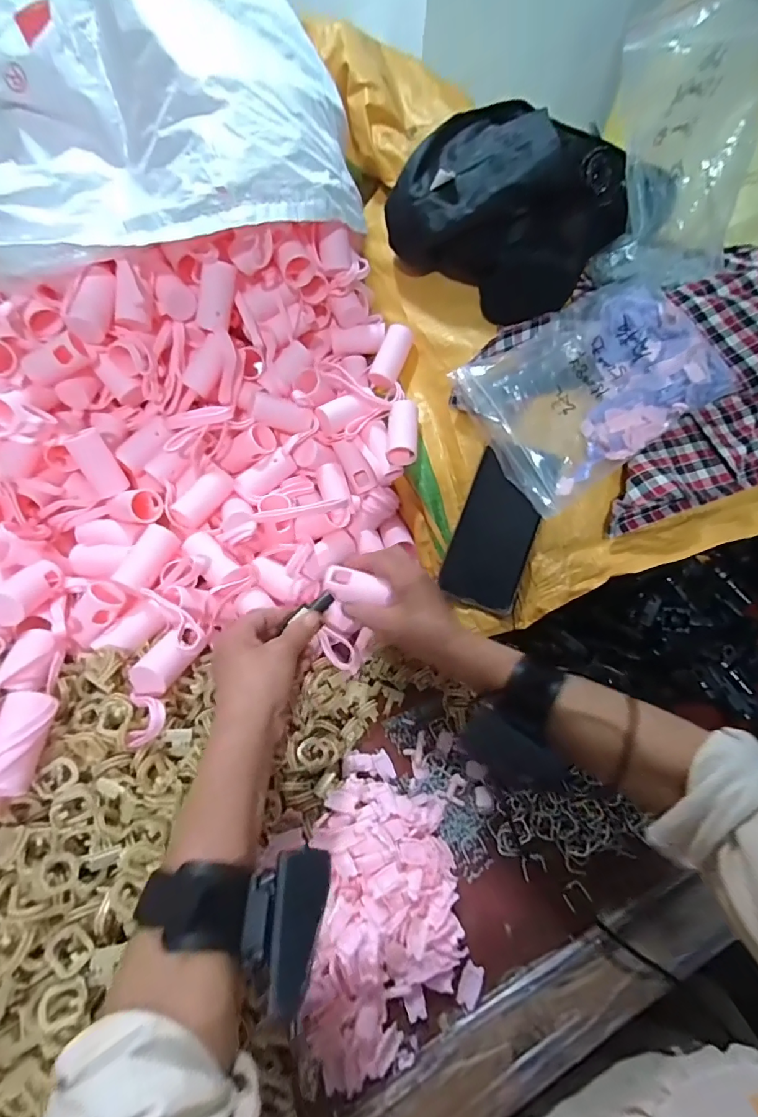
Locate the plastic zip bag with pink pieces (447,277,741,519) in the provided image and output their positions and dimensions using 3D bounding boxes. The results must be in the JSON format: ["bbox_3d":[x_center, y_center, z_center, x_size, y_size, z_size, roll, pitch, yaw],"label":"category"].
[{"bbox_3d":[0.207,-0.170,0.463,0.235,0.038,0.158,-33,85,-5],"label":"plastic zip bag with pink pieces"}]

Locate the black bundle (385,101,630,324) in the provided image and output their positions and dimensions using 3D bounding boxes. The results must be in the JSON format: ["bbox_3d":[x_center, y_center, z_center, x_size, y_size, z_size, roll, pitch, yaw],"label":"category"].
[{"bbox_3d":[0.129,-0.352,0.490,0.215,0.125,0.140,36,60,18],"label":"black bundle"}]

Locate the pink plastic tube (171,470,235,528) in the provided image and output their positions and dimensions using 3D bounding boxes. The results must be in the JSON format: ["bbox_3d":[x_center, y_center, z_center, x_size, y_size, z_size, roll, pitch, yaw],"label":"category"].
[{"bbox_3d":[-0.171,-0.060,0.470,0.026,0.023,0.064,37,75,19],"label":"pink plastic tube"}]

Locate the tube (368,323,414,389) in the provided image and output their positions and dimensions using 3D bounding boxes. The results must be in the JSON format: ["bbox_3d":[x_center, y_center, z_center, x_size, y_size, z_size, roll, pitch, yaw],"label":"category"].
[{"bbox_3d":[0.014,-0.224,0.533,0.031,0.023,0.068,23,88,11],"label":"tube"}]

